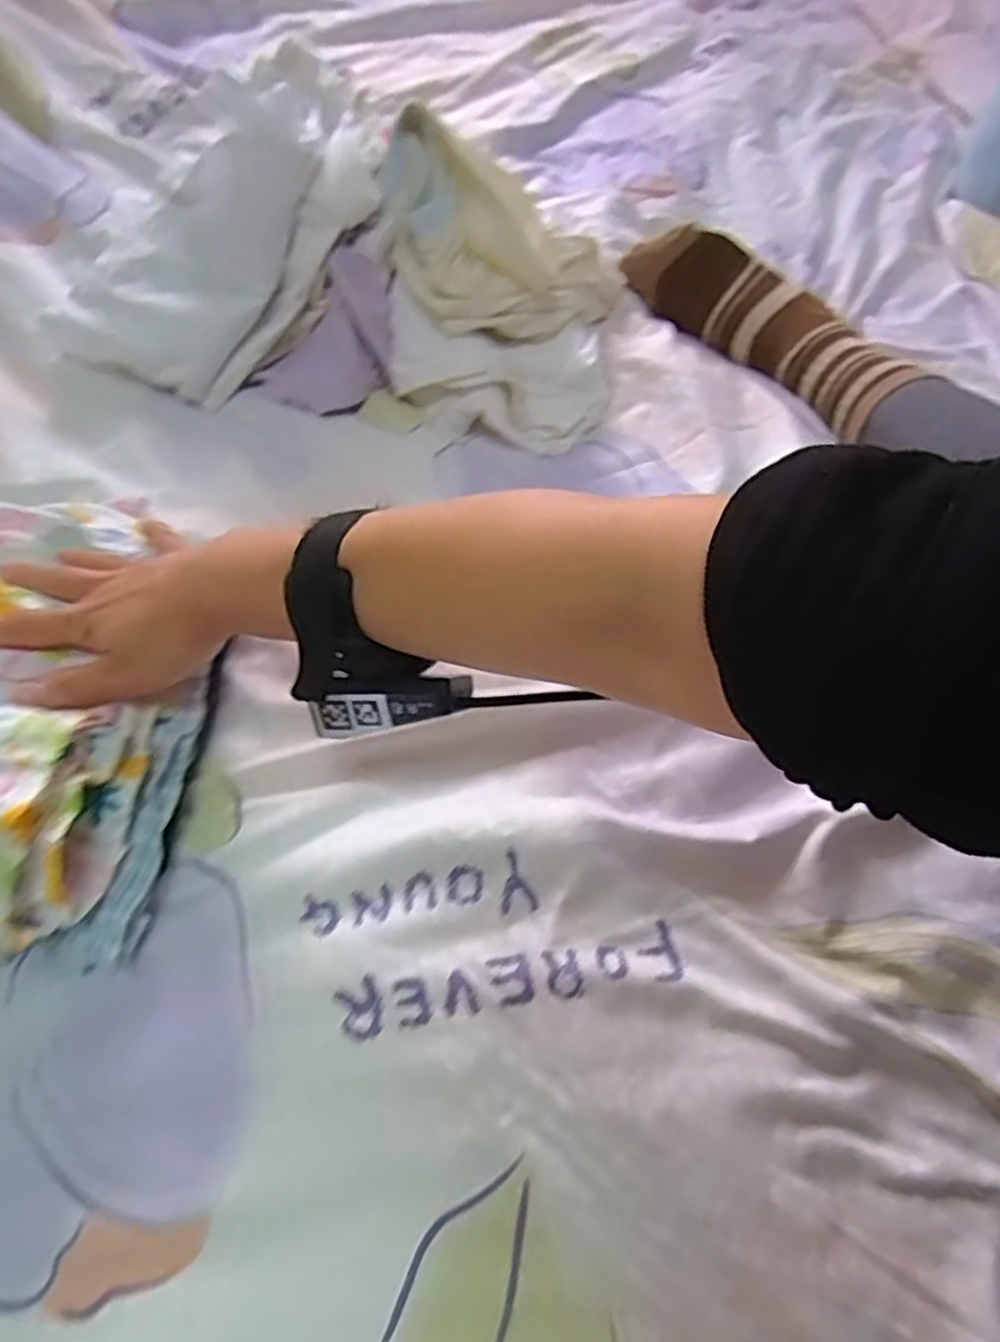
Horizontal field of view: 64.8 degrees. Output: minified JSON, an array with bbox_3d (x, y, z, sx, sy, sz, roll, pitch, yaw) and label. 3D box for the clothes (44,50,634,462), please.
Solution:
[{"bbox_3d":[-0.118,-0.322,0.576,0.406,0.151,0.222,7,60,5],"label":"clothes"}]

